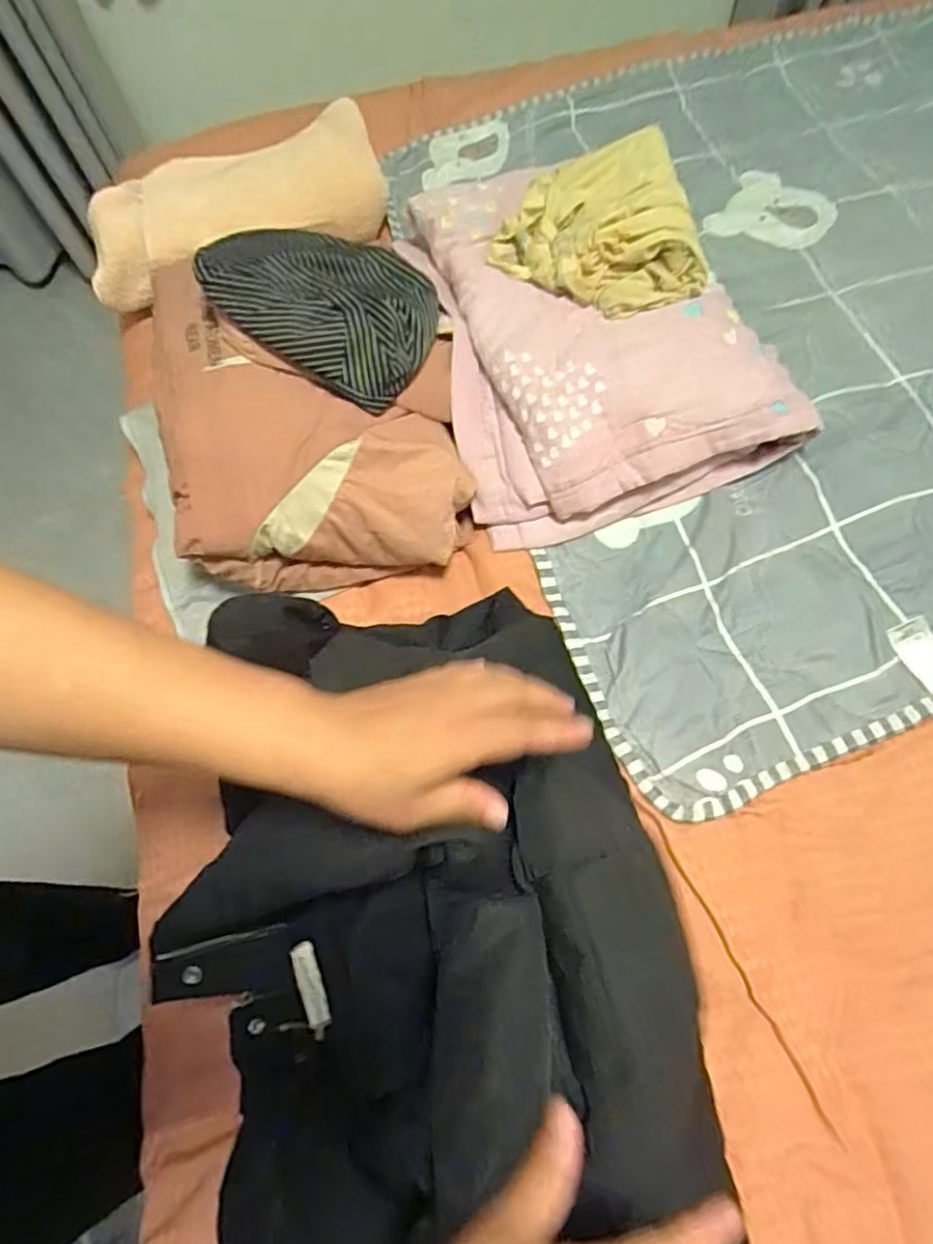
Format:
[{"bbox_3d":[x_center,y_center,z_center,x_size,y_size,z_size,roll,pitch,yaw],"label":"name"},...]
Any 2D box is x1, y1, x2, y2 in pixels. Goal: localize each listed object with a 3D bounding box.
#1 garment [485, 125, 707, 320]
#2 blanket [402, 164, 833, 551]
[{"bbox_3d":[0.128,-0.429,0.698,0.206,0.045,0.230,-12,68,-2],"label":"garment"},{"bbox_3d":[0.118,-0.329,0.737,0.339,0.114,0.443,-19,69,-6],"label":"blanket"}]

